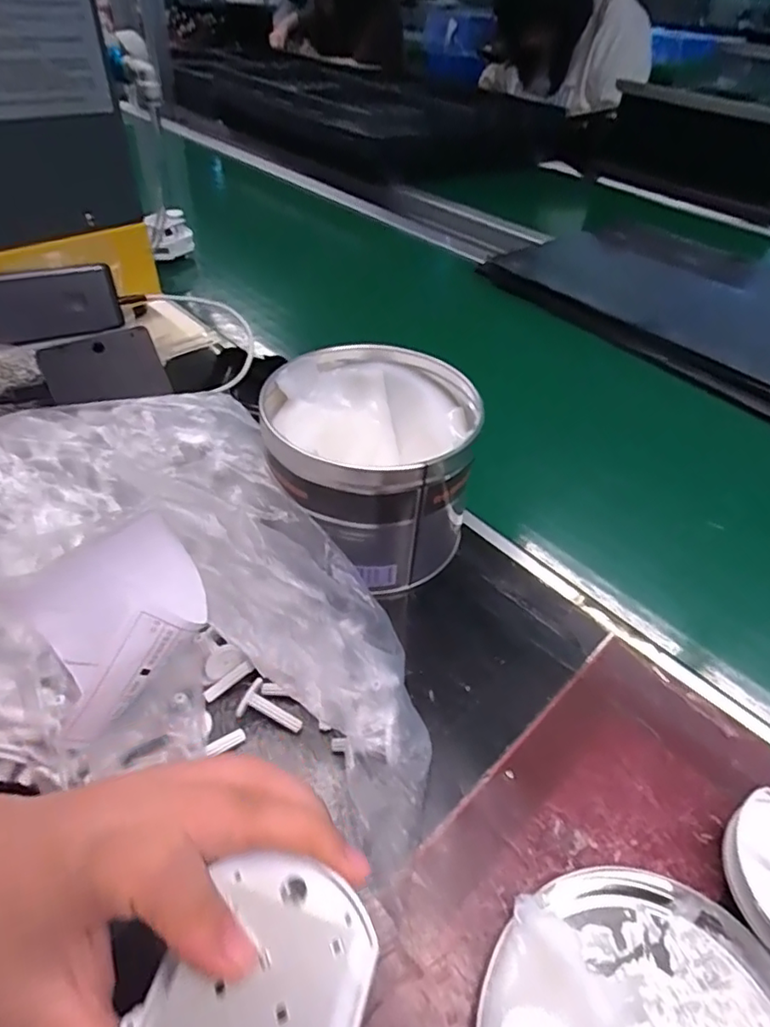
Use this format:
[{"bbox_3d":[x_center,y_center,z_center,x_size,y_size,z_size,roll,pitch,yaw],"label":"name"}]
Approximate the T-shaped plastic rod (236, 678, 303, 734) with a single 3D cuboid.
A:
[{"bbox_3d":[-0.057,0.101,0.288,0.033,0.008,0.020,35,48,-6],"label":"T-shaped plastic rod"}]

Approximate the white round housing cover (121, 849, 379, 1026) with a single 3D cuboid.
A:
[{"bbox_3d":[-0.033,0.131,0.152,0.056,0.022,0.066,7,45,4],"label":"white round housing cover"}]

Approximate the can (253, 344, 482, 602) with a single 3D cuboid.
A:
[{"bbox_3d":[-0.011,-0.031,0.360,0.121,0.095,0.124,2,45,-2],"label":"can"}]

